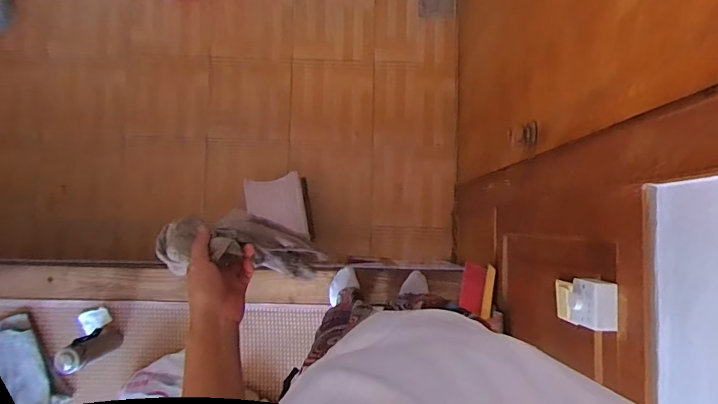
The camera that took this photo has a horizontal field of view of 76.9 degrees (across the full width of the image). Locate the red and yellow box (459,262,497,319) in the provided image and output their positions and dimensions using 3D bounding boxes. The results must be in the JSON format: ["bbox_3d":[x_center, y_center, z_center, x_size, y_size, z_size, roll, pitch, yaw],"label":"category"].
[{"bbox_3d":[0.386,0.288,1.470,0.100,0.040,0.172,8,79,22],"label":"red and yellow box"}]

